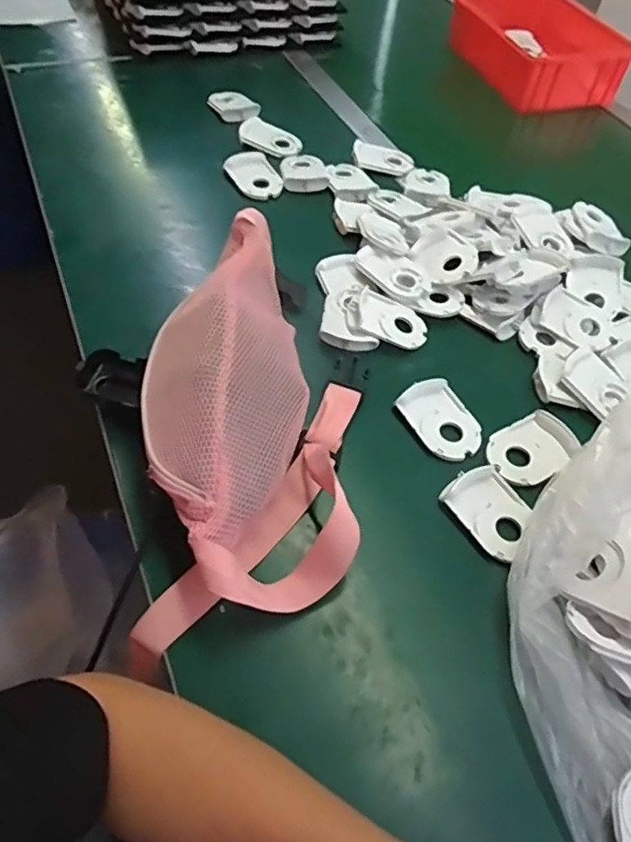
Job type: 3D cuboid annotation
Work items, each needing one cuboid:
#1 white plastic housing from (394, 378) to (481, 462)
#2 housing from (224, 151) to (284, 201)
[{"bbox_3d":[0.116,-0.002,0.547,0.057,0.010,0.082,-23,58,-22],"label":"white plastic housing"},{"bbox_3d":[-0.079,-0.321,0.778,0.057,0.016,0.086,-26,59,-23],"label":"housing"}]

